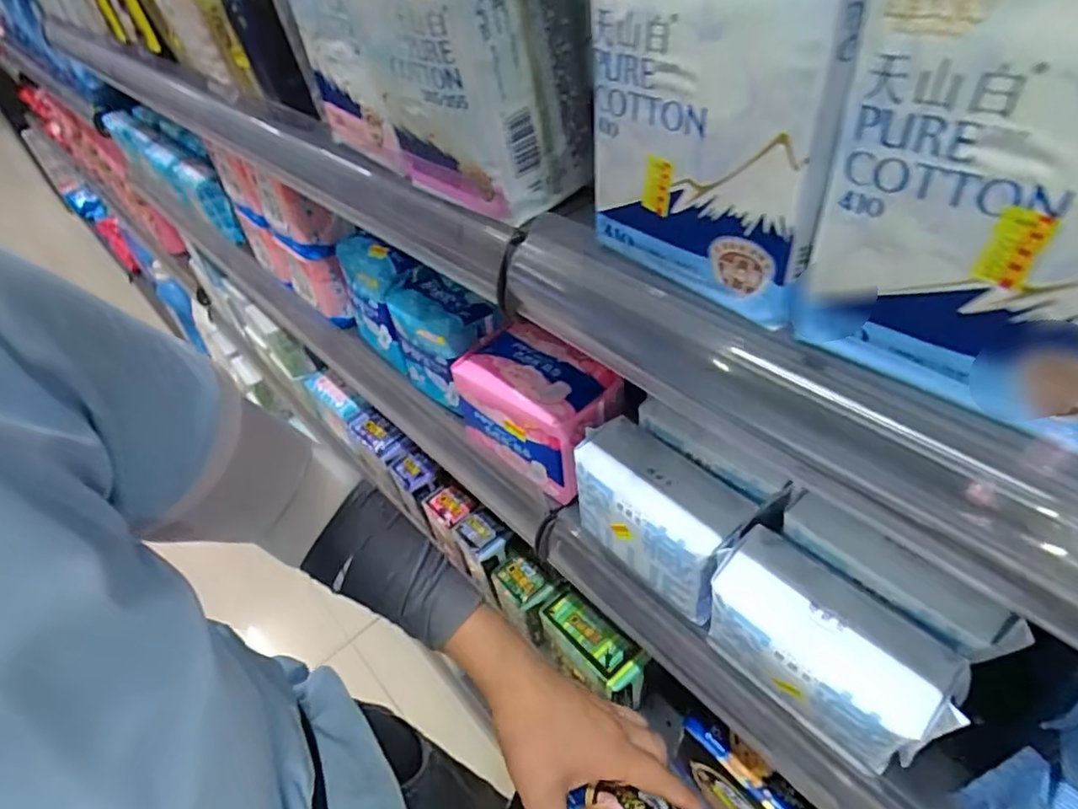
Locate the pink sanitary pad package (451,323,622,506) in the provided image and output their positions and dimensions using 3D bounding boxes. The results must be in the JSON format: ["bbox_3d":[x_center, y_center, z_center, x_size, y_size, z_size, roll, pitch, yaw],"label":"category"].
[{"bbox_3d":[-0.001,0.002,0.472,0.129,0.080,0.075,27,53,30],"label":"pink sanitary pad package"}]

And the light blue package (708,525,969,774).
[{"bbox_3d":[0.149,0.134,0.315,0.114,0.082,0.056,30,55,32],"label":"light blue package"}]

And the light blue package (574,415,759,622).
[{"bbox_3d":[0.078,0.072,0.389,0.057,0.079,0.111,-36,51,-26],"label":"light blue package"}]

